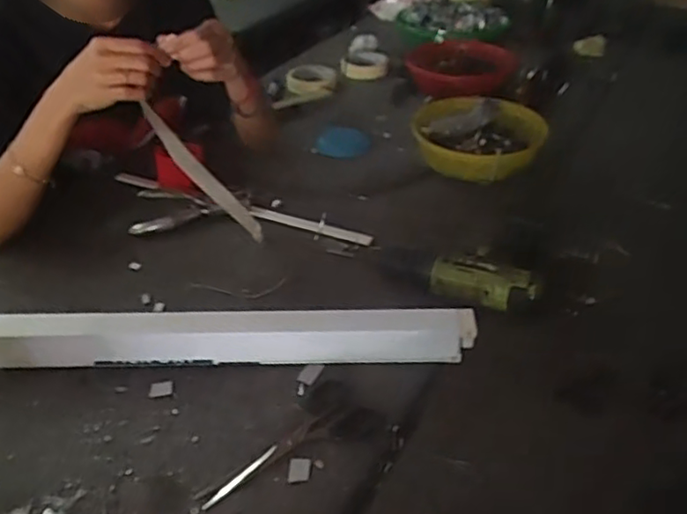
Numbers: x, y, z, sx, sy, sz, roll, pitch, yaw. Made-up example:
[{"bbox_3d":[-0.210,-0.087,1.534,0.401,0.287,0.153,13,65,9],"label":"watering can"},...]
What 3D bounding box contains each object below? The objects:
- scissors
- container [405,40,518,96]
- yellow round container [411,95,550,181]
[{"bbox_3d":[-0.047,0.168,0.554,0.161,0.008,0.073,-30,46,-32],"label":"scissors"},{"bbox_3d":[0.210,-0.340,1.135,0.183,0.073,0.147,7,37,18],"label":"container"},{"bbox_3d":[0.194,-0.164,0.920,0.188,0.068,0.165,7,38,11],"label":"yellow round container"}]

